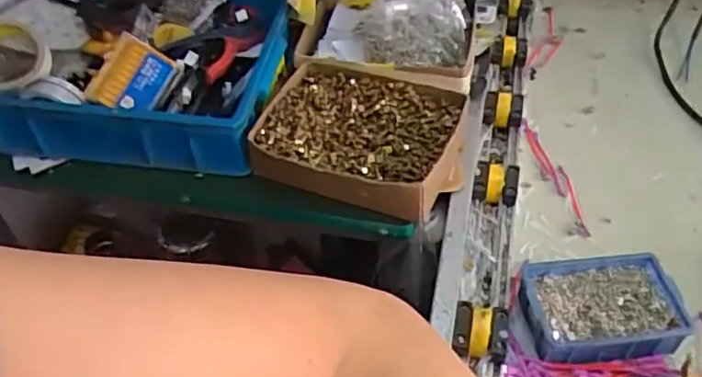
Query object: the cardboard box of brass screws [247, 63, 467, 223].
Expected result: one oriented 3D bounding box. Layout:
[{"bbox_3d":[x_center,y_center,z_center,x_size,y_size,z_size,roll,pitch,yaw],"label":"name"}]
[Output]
[{"bbox_3d":[0.012,-0.061,0.718,0.219,0.062,0.183,14,47,16],"label":"cardboard box of brass screws"}]

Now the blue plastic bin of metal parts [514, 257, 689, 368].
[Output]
[{"bbox_3d":[0.255,0.122,0.640,0.151,0.043,0.104,-3,45,0],"label":"blue plastic bin of metal parts"}]

